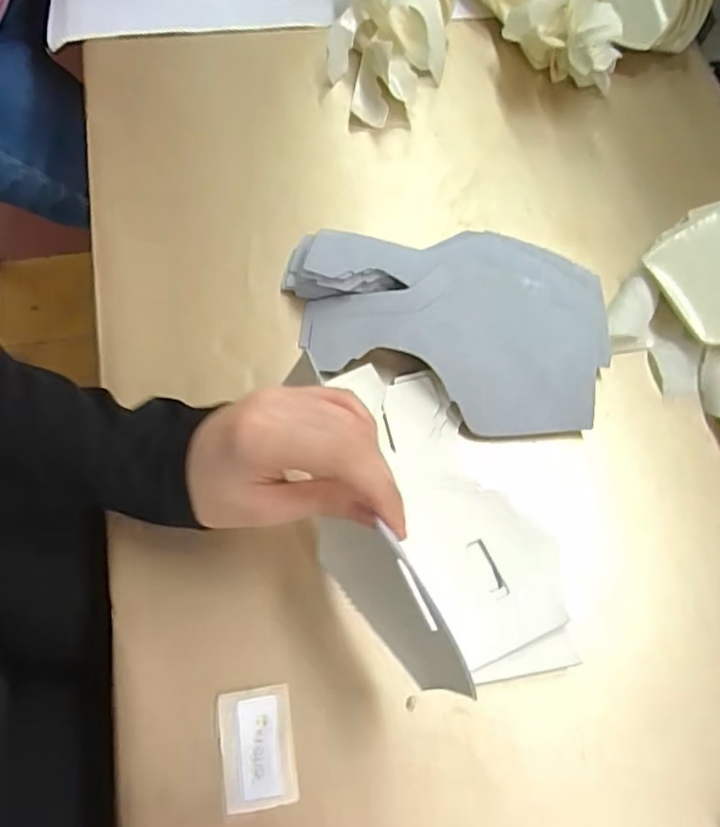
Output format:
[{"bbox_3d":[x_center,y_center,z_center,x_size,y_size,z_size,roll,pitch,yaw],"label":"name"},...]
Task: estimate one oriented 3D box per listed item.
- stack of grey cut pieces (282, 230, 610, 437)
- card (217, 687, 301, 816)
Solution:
[{"bbox_3d":[0.056,-0.057,0.395,0.210,0.038,0.124,8,67,-2],"label":"stack of grey cut pieces"},{"bbox_3d":[-0.052,0.172,0.317,0.036,0.008,0.054,-6,68,-7],"label":"card"}]

